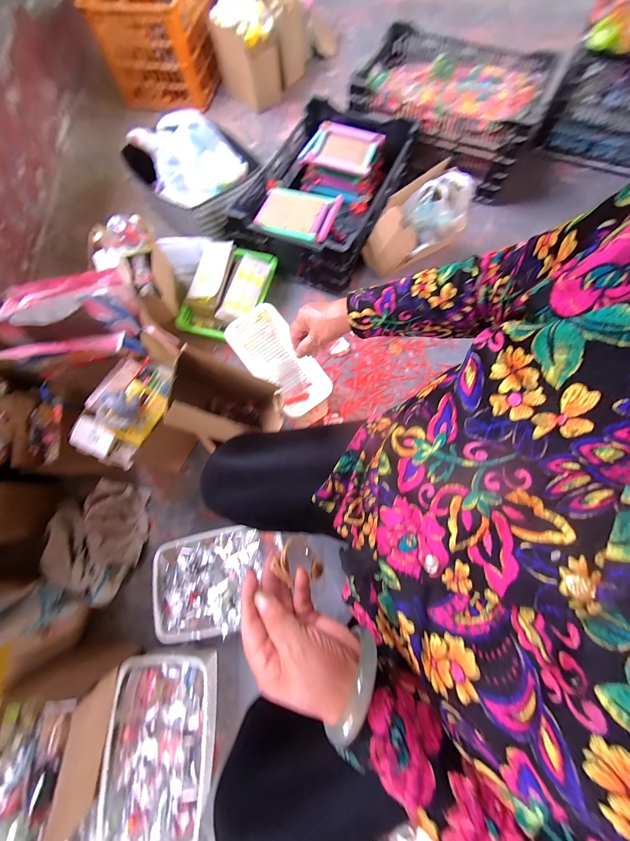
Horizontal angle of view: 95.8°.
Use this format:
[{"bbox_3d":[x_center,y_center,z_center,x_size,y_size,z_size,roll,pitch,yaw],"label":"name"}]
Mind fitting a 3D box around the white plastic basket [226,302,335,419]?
[{"bbox_3d":[-0.092,-0.151,0.683,0.135,0.057,0.251,-41,90,-10],"label":"white plastic basket"}]

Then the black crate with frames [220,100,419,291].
[{"bbox_3d":[0.031,-0.785,0.982,0.426,0.180,0.620,24,76,8],"label":"black crate with frames"}]

